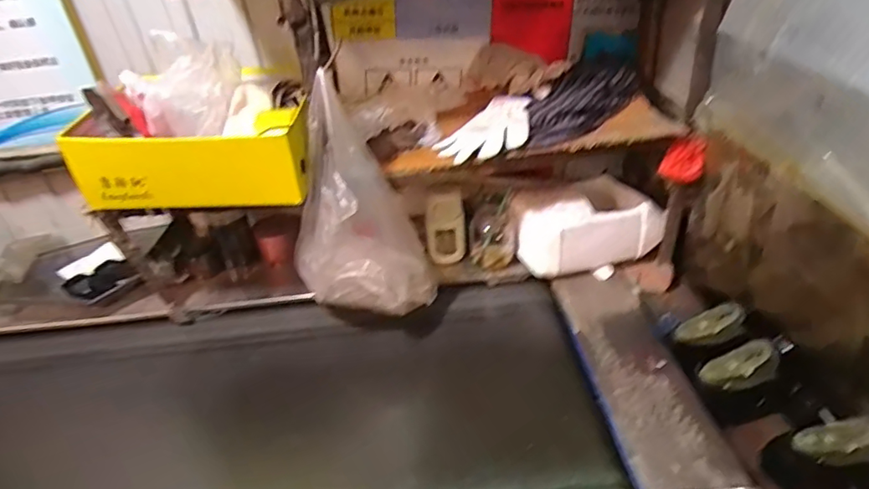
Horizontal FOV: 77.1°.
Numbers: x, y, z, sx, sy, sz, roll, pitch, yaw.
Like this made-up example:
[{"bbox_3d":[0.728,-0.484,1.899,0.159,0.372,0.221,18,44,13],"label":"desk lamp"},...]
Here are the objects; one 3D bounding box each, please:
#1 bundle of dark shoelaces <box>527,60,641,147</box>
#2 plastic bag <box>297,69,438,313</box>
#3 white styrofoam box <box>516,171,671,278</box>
[{"bbox_3d":[0.239,-0.247,0.941,0.275,0.082,0.109,-31,42,-31],"label":"bundle of dark shoelaces"},{"bbox_3d":[-0.128,-0.049,0.870,0.158,0.358,0.191,-28,40,-28],"label":"plastic bag"},{"bbox_3d":[0.295,-0.032,1.029,0.261,0.165,0.087,-13,35,-11],"label":"white styrofoam box"}]

